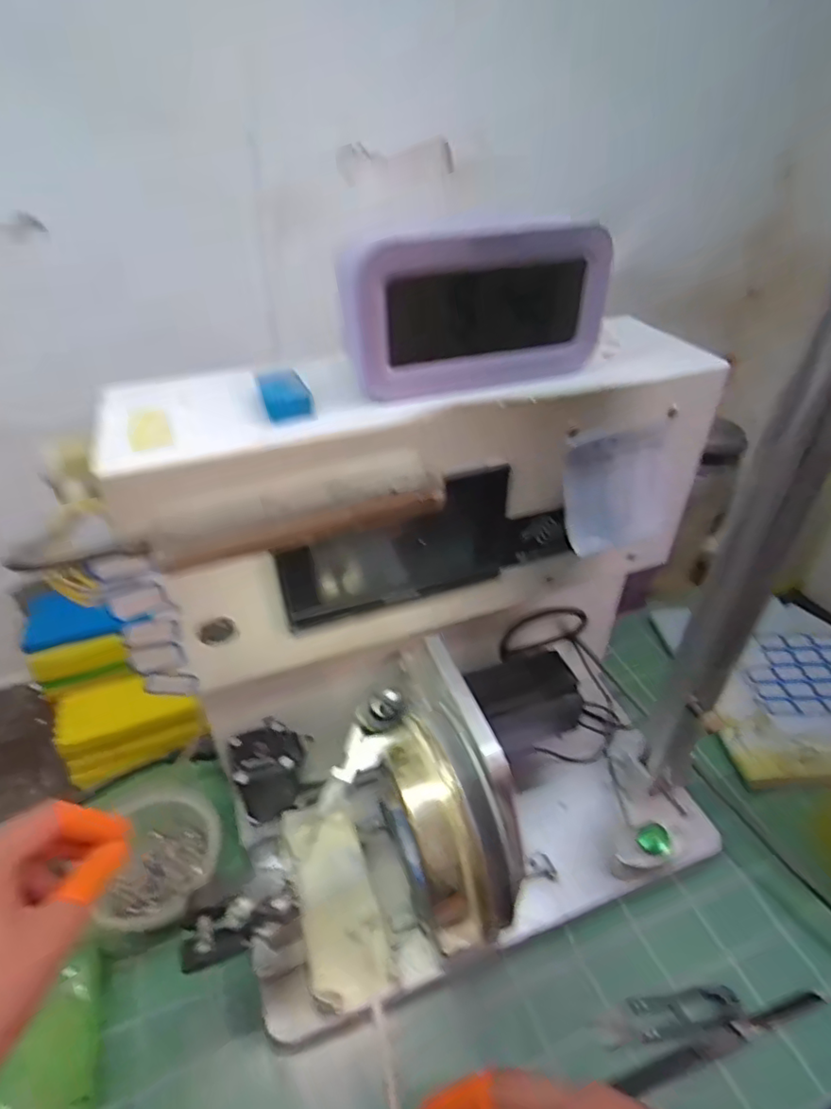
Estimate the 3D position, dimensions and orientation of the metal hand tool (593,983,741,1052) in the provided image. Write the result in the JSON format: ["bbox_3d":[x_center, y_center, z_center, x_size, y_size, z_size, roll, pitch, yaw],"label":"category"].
[{"bbox_3d":[0.165,0.297,0.375,0.093,0.021,0.024,-5,39,-6],"label":"metal hand tool"}]

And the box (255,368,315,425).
[{"bbox_3d":[-0.066,-0.081,0.293,0.023,0.014,0.027,-14,41,-17],"label":"box"}]

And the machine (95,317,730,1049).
[{"bbox_3d":[0.028,0.086,0.367,0.340,0.339,0.223,-17,42,-20],"label":"machine"}]

